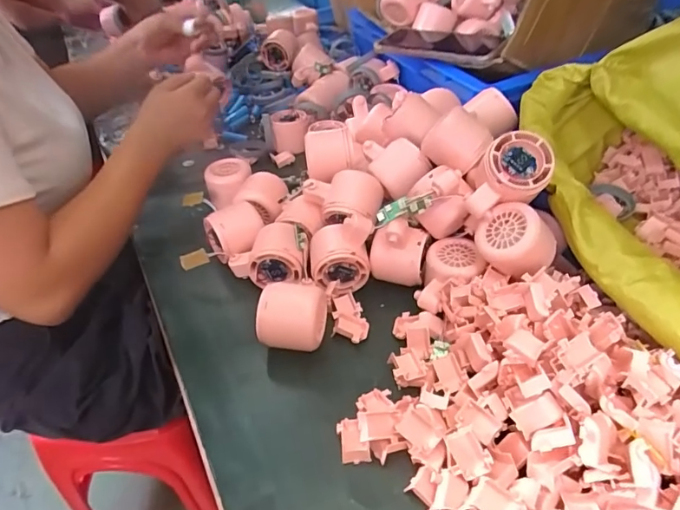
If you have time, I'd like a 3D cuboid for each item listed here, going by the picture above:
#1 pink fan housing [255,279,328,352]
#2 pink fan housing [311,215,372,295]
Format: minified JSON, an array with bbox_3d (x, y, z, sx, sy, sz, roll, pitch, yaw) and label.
[{"bbox_3d":[-0.043,0.059,0.443,0.059,0.057,0.048,2,42,8],"label":"pink fan housing"},{"bbox_3d":[0.000,0.000,0.489,0.066,0.073,0.059,-10,42,-6],"label":"pink fan housing"}]

